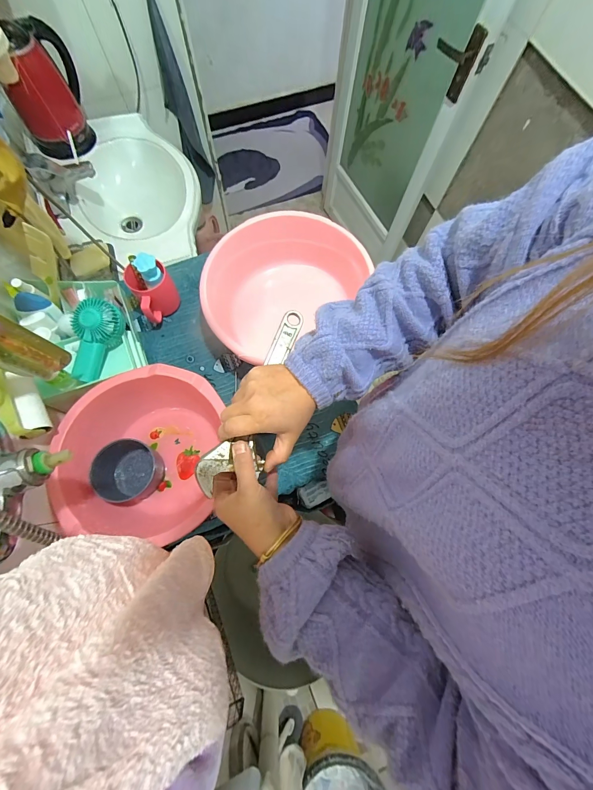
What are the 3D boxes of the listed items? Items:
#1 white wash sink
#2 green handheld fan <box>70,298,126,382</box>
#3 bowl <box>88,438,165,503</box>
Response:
[{"bbox_3d":[-0.463,-0.576,0.908,0.347,0.156,0.518,-12,74,-5],"label":"white wash sink"},{"bbox_3d":[-0.351,-0.094,0.526,0.062,0.065,0.141,13,89,2],"label":"green handheld fan"},{"bbox_3d":[-0.310,0.136,0.553,0.103,0.076,0.115,-6,74,-4],"label":"bowl"}]

